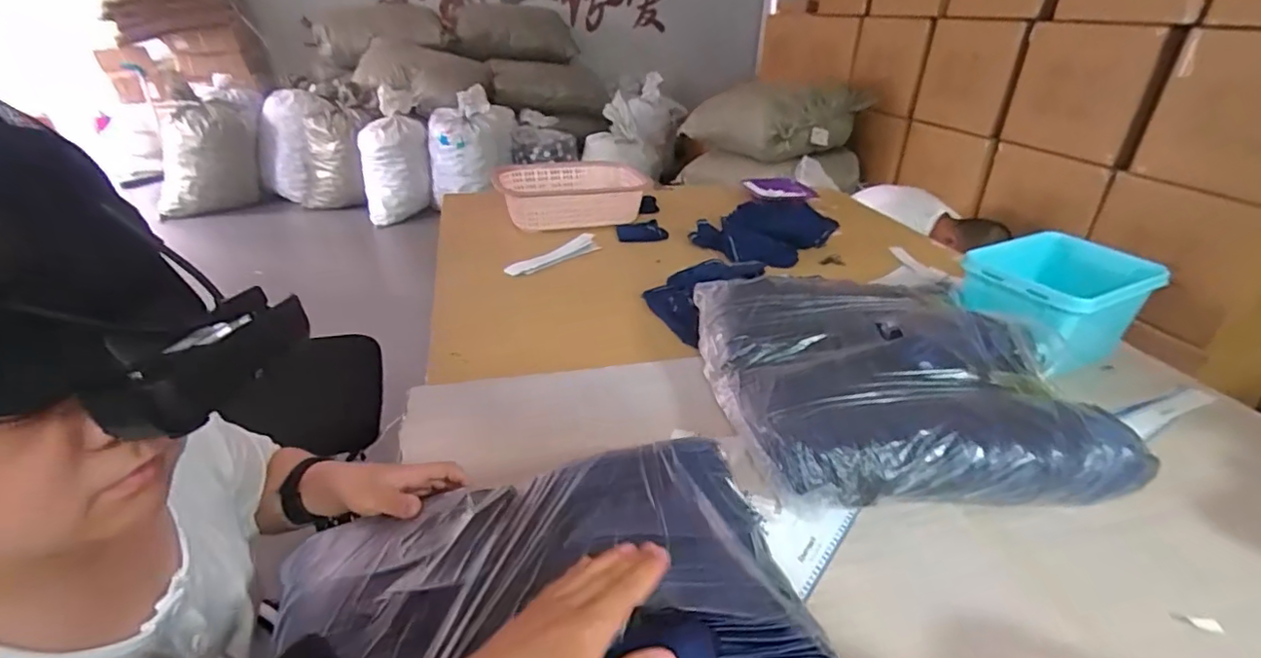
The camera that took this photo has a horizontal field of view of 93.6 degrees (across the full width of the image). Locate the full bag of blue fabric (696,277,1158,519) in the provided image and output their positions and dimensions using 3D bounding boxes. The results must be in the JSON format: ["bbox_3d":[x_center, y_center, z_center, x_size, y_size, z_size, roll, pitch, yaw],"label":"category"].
[{"bbox_3d":[0.328,0.060,0.794,0.430,0.121,0.418,-3,28,-10],"label":"full bag of blue fabric"}]

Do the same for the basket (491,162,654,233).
[{"bbox_3d":[-0.153,-0.336,1.527,0.381,0.118,0.267,-5,28,-13],"label":"basket"}]

